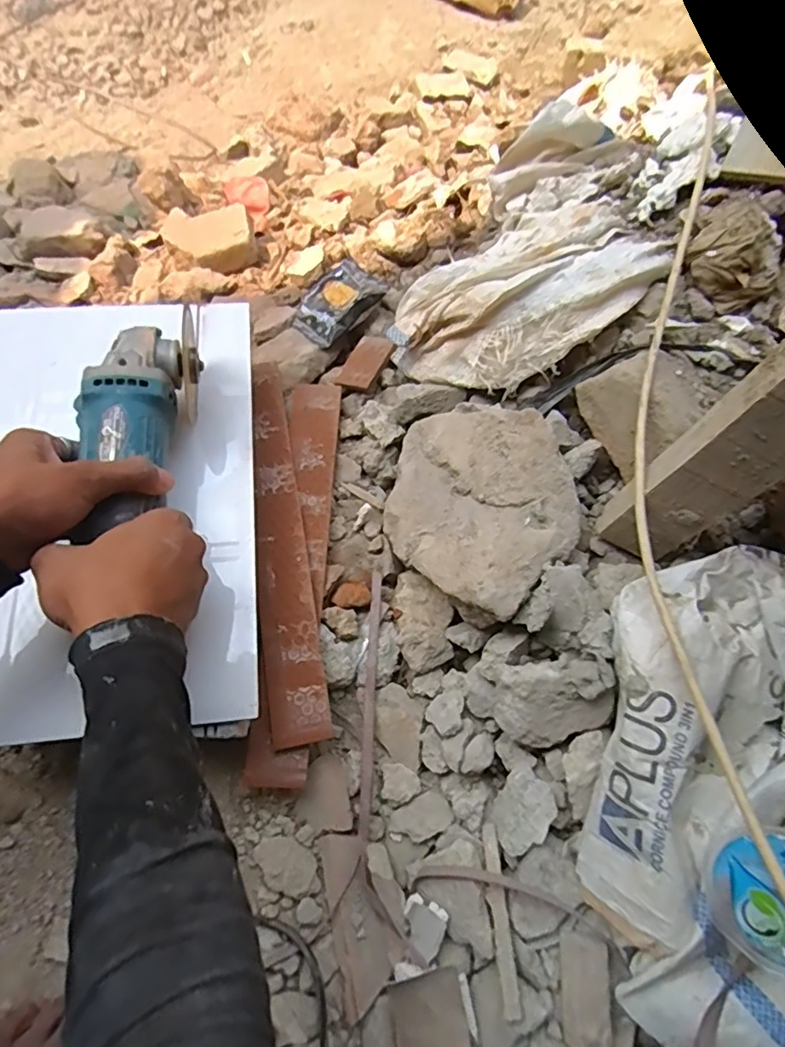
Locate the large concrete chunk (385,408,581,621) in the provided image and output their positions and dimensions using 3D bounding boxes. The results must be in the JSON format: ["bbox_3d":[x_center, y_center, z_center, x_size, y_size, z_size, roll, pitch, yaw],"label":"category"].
[{"bbox_3d":[0.075,-0.022,0.534,0.163,0.090,0.204,-35,69,-16],"label":"large concrete chunk"}]

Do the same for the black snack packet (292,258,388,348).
[{"bbox_3d":[-0.068,-0.272,0.706,0.116,0.023,0.092,-47,59,-7],"label":"black snack packet"}]

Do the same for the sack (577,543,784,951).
[{"bbox_3d":[0.220,0.145,0.417,0.170,0.073,0.297,35,81,15],"label":"sack"}]

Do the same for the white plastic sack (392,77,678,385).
[{"bbox_3d":[0.146,-0.271,0.580,0.220,0.080,0.329,39,90,28],"label":"white plastic sack"}]

